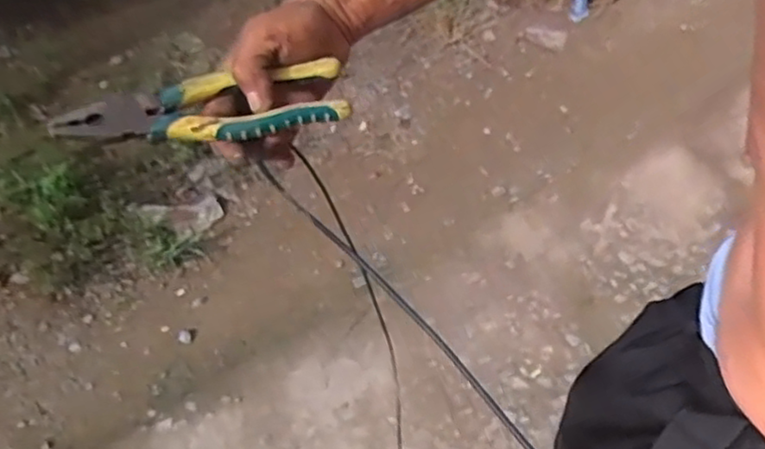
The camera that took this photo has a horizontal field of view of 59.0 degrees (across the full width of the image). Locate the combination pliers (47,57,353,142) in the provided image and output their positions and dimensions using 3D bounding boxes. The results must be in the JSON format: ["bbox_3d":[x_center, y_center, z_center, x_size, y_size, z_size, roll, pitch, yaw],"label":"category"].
[{"bbox_3d":[-0.125,-0.082,0.468,0.195,0.022,0.045,-8,52,-5],"label":"combination pliers"}]

